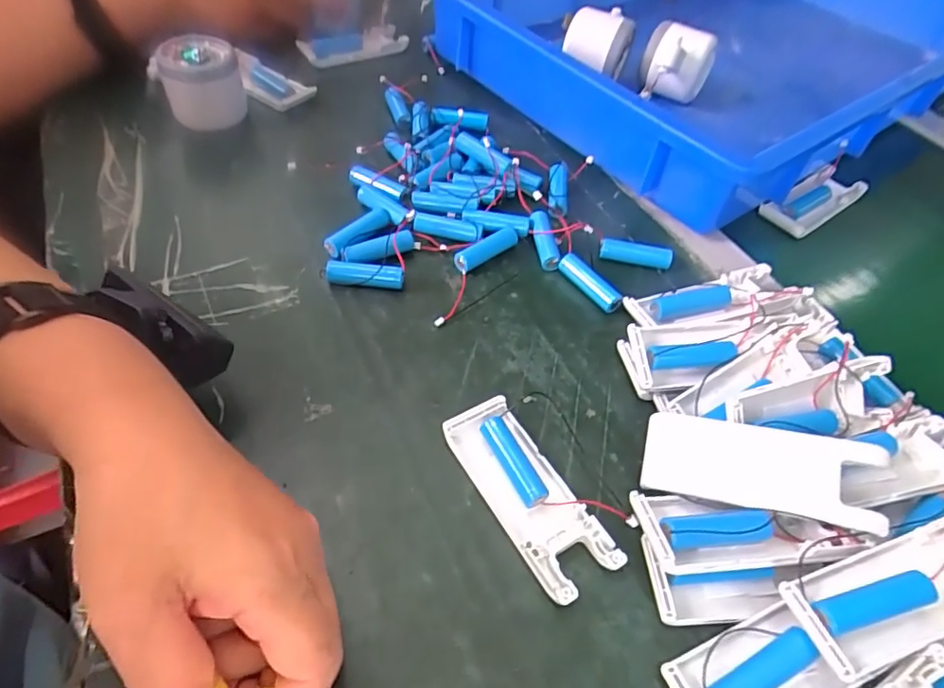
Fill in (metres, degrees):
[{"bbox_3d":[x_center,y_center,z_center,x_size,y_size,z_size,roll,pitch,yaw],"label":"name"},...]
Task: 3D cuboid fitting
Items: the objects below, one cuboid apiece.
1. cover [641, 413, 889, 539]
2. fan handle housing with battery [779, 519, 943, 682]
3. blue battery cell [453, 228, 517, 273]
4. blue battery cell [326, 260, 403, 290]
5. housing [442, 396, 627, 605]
[{"bbox_3d":[0.134,0.059,0.268,0.101,0.009,0.039,6,78,22],"label":"cover"},{"bbox_3d":[0.185,0.106,0.243,0.101,0.020,0.041,-14,54,-15],"label":"fan handle housing with battery"},{"bbox_3d":[0.010,-0.066,0.394,0.052,0.014,0.011,-33,61,-27],"label":"blue battery cell"},{"bbox_3d":[-0.069,-0.044,0.369,0.048,0.015,0.011,2,51,-3],"label":"blue battery cell"},{"bbox_3d":[0.028,0.074,0.285,0.039,0.017,0.104,-25,57,-22],"label":"housing"}]

